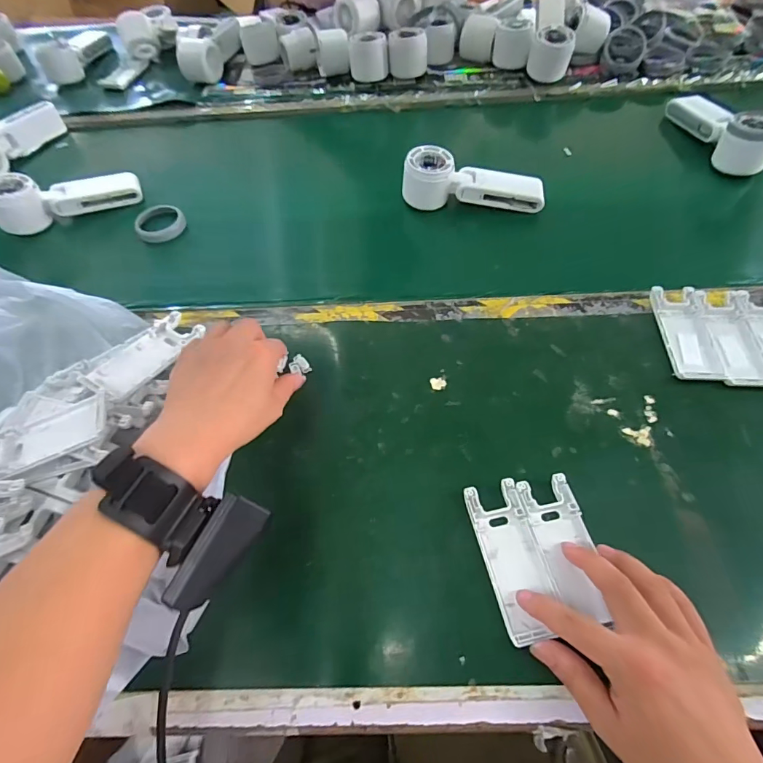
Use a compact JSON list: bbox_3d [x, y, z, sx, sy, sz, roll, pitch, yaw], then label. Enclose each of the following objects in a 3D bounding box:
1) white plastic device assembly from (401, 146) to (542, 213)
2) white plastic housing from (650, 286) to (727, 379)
[{"bbox_3d":[0.110,-0.238,0.523,0.164,0.048,0.047,5,58,7],"label":"white plastic device assembly"},{"bbox_3d":[0.282,-0.045,0.405,0.043,0.010,0.100,1,58,4],"label":"white plastic housing"}]

